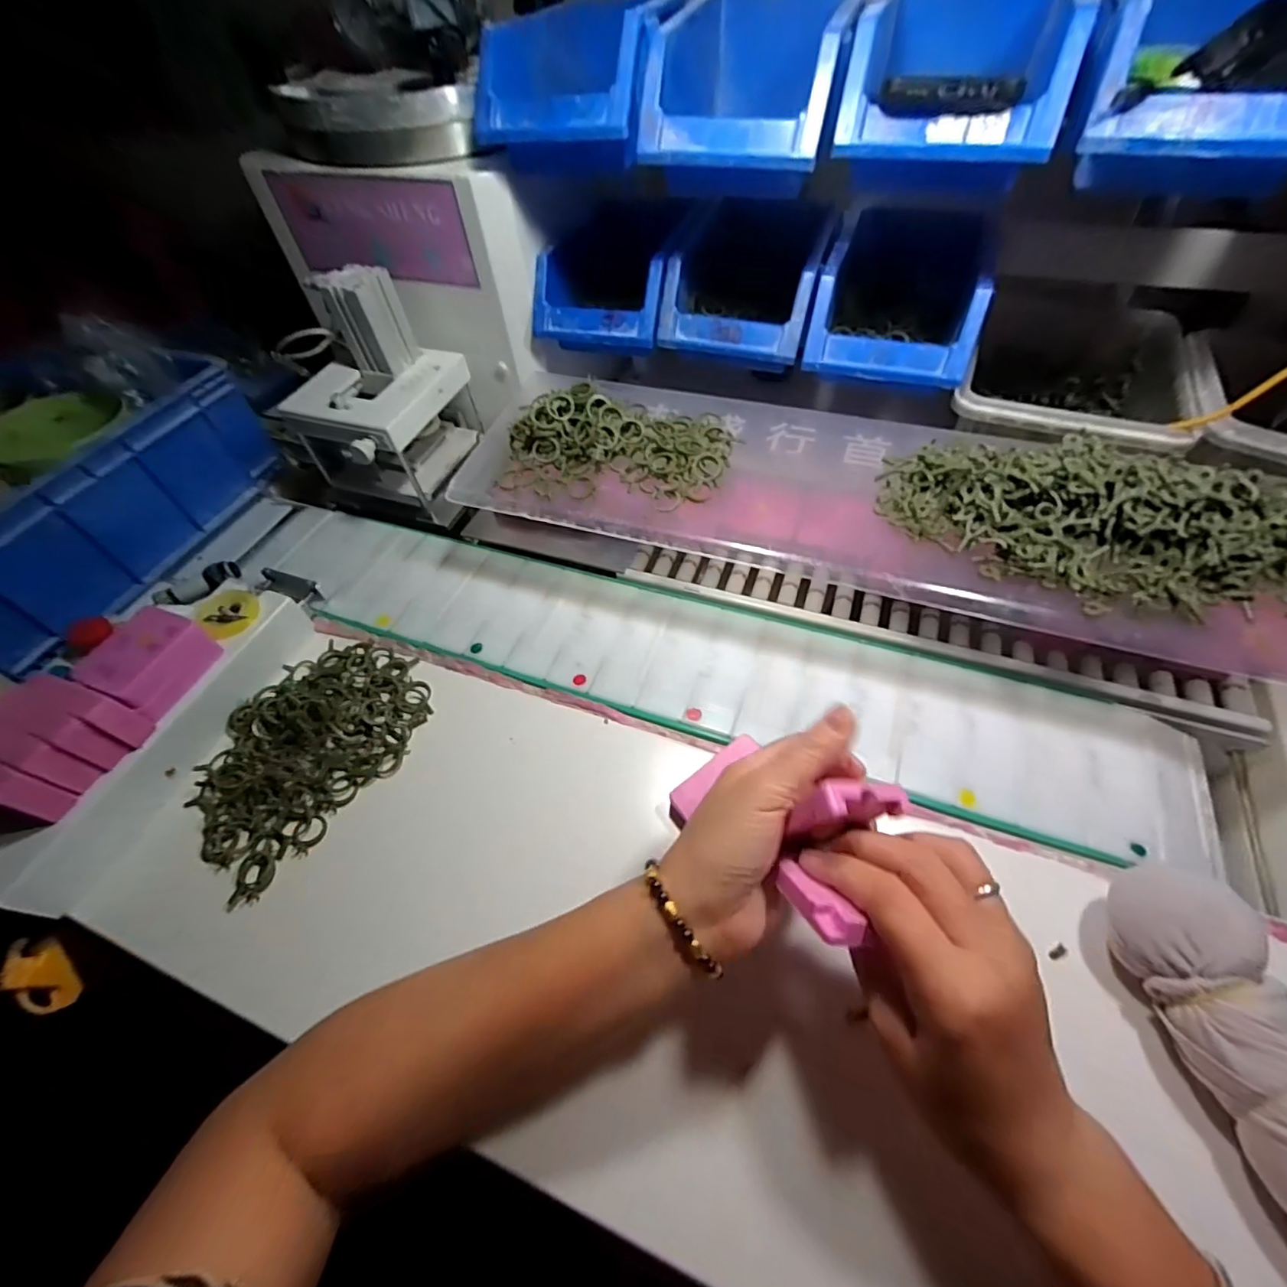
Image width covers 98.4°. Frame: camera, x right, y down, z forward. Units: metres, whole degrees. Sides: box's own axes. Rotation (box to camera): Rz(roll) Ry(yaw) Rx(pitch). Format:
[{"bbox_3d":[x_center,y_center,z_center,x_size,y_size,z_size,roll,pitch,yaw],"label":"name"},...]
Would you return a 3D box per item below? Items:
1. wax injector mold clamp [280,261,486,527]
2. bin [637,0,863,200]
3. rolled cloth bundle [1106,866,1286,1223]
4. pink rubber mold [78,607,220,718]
[{"bbox_3d":[-0.254,-0.233,0.537,0.128,0.177,0.155,12,56,13],"label":"wax injector mold clamp"},{"bbox_3d":[0.083,-0.408,0.402,0.122,0.073,0.190,14,56,14],"label":"bin"},{"bbox_3d":[0.303,0.220,0.253,0.051,0.056,0.218,-13,54,-5],"label":"rolled cloth bundle"},{"bbox_3d":[-0.360,0.012,0.408,0.044,0.041,0.071,17,57,16],"label":"pink rubber mold"}]

